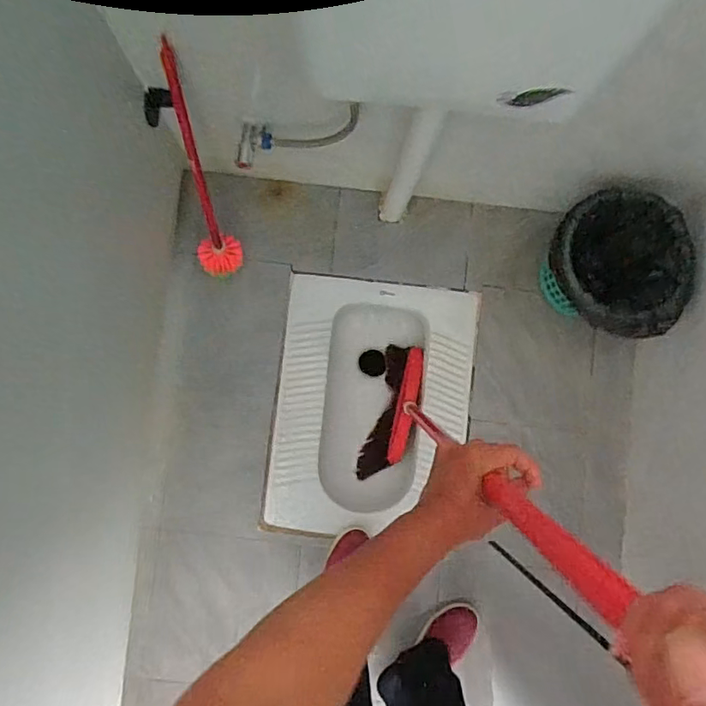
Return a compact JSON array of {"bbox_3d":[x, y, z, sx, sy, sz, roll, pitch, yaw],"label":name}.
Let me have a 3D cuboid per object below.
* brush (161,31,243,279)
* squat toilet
[{"bbox_3d":[-0.290,-0.316,0.996,0.091,0.499,0.079,2,63,-1],"label":"brush"},{"bbox_3d":[0.047,0.126,1.311,0.441,0.188,0.571,6,85,-1],"label":"squat toilet"}]

